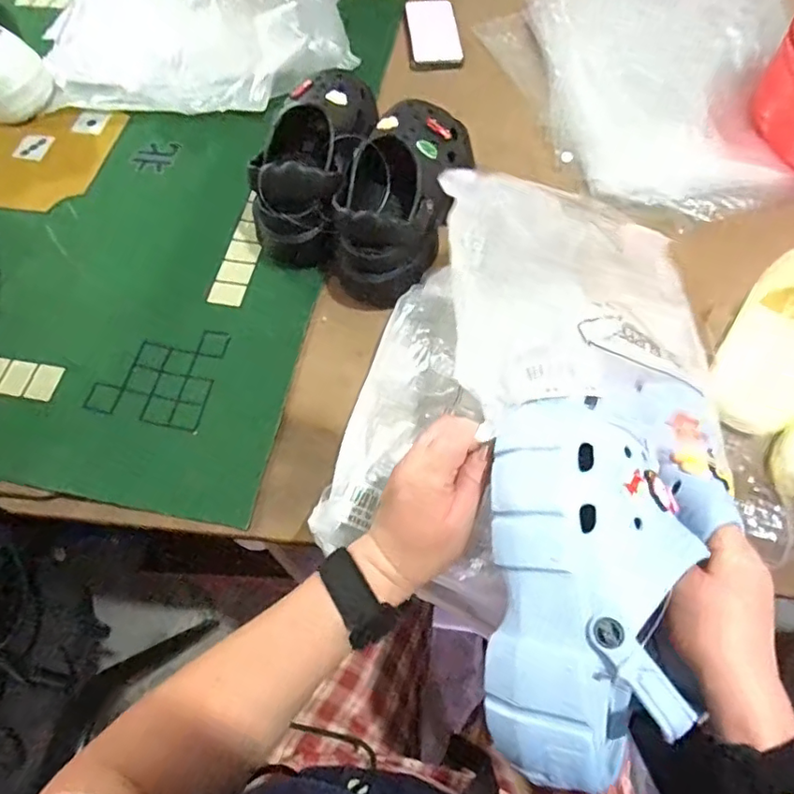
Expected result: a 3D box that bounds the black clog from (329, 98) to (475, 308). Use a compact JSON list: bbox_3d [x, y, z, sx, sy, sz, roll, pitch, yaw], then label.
[{"bbox_3d":[0.021,-0.232,0.626,0.130,0.094,0.266,20,64,11],"label":"black clog"}]

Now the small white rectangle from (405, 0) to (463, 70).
[{"bbox_3d":[0.052,-0.537,0.838,0.073,0.017,0.140,-3,67,-8],"label":"small white rectangle"}]

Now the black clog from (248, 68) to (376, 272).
[{"bbox_3d":[-0.088,-0.275,0.653,0.118,0.086,0.258,5,62,3],"label":"black clog"}]

